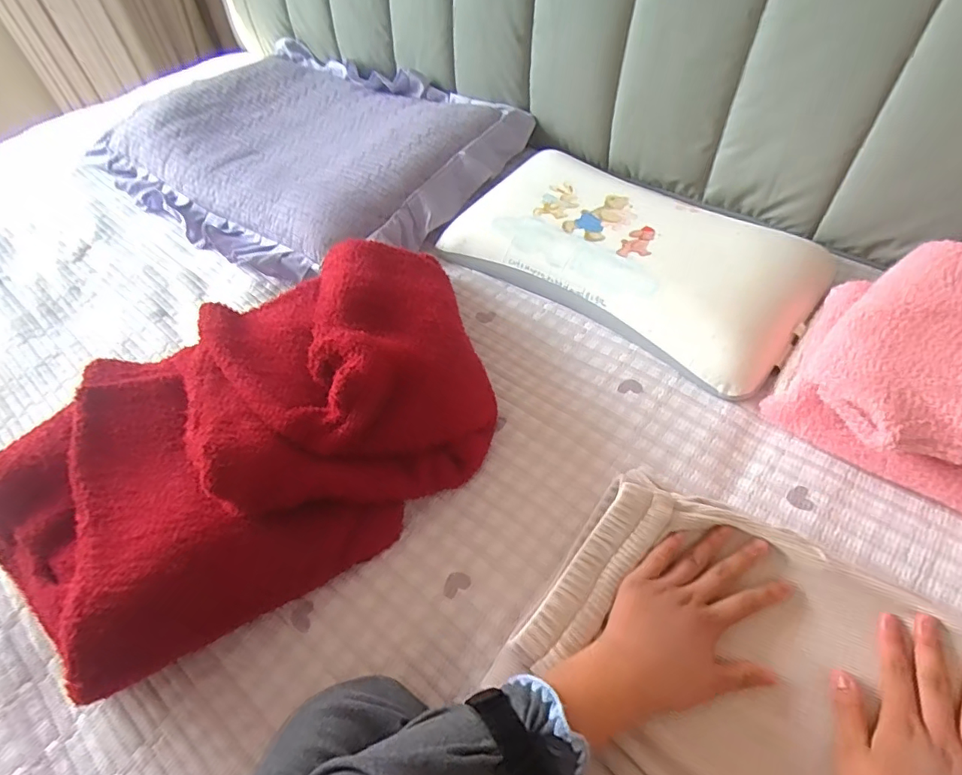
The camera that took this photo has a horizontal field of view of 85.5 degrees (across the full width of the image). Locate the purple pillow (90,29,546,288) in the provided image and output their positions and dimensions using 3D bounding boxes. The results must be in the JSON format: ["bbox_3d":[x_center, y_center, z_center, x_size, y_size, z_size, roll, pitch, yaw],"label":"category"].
[{"bbox_3d":[-0.320,-0.428,0.921,0.710,0.082,0.475,30,61,25],"label":"purple pillow"}]

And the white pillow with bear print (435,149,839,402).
[{"bbox_3d":[0.197,-0.190,0.701,0.470,0.066,0.276,31,61,25],"label":"white pillow with bear print"}]

